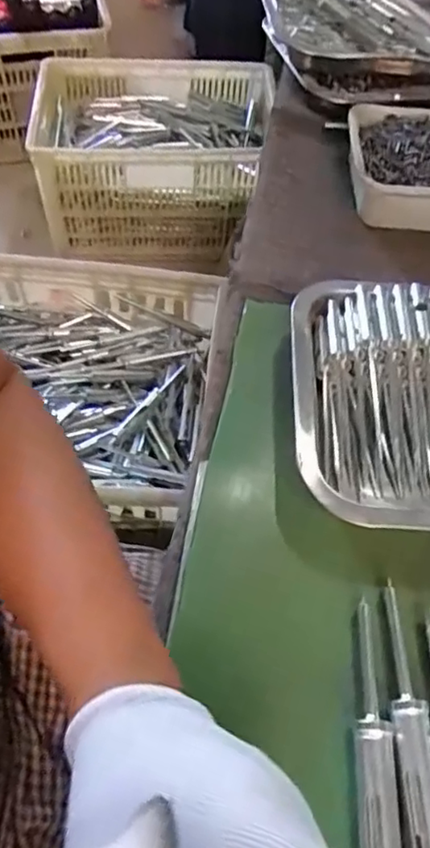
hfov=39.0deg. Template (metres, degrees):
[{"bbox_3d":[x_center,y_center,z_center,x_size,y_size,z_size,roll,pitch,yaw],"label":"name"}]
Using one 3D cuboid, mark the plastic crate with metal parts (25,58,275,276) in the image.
[{"bbox_3d":[-0.122,-0.547,1.267,0.466,0.243,0.346,5,58,-1],"label":"plastic crate with metal parts"}]

